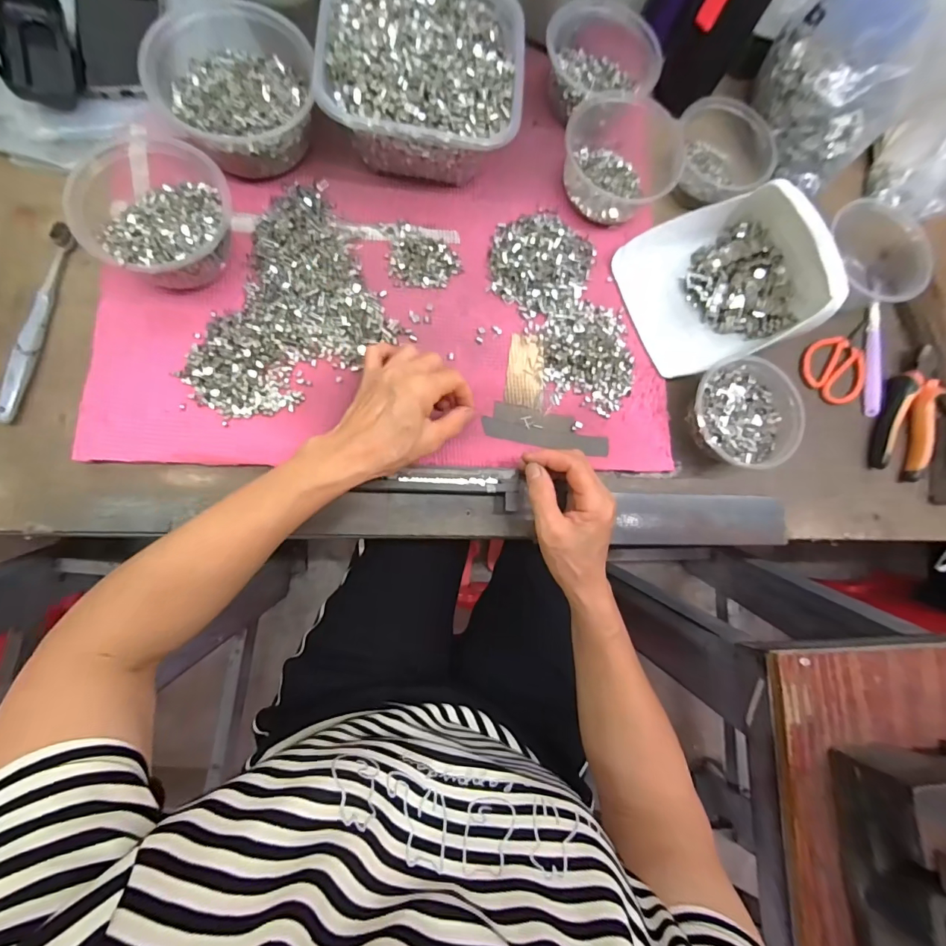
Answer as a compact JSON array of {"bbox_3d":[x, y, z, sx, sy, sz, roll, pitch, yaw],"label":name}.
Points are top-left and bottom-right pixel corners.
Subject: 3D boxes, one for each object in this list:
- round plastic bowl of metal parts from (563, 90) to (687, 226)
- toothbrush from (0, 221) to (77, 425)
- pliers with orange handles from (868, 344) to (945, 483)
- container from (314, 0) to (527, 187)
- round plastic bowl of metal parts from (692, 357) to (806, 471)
[{"bbox_3d":[0.150,-0.321,0.448,0.125,0.045,0.108,-39,89,-12],"label":"round plastic bowl of metal parts"},{"bbox_3d":[-0.374,-0.130,0.376,0.015,0.015,0.178,9,83,-6],"label":"toothbrush"},{"bbox_3d":[0.474,-0.067,0.478,0.059,0.018,0.148,20,82,-5],"label":"pliers with orange handles"},{"bbox_3d":[-0.047,-0.370,0.418,0.176,0.074,0.167,4,81,-8],"label":"container"},{"bbox_3d":[0.256,-0.056,0.432,0.100,0.048,0.103,1,80,-8],"label":"round plastic bowl of metal parts"}]

